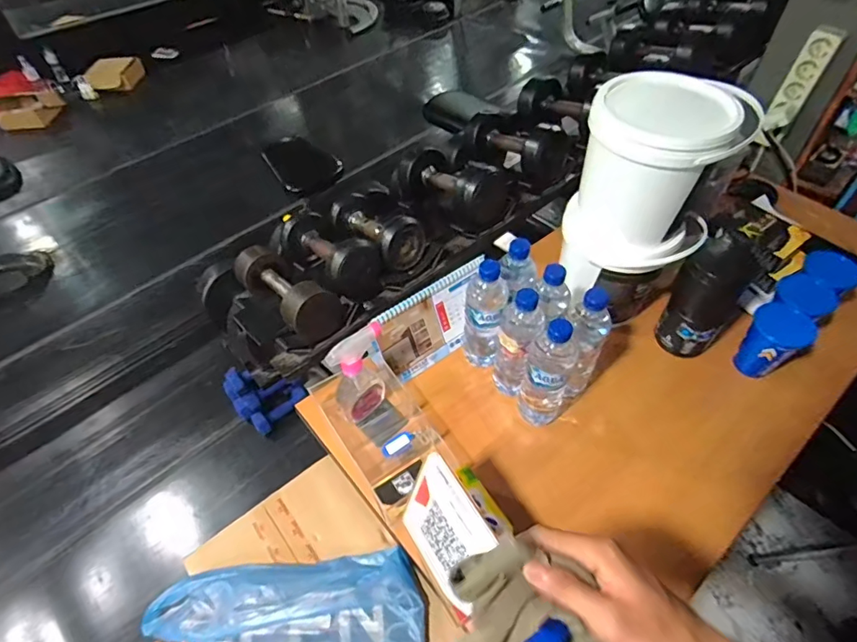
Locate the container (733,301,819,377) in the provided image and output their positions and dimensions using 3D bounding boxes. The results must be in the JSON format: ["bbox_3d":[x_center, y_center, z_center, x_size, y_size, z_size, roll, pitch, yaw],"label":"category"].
[{"bbox_3d":[0.593,0.037,0.845,0.095,0.102,0.085,-35,58,-23],"label":"container"}]

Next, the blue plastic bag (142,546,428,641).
[{"bbox_3d":[-0.193,0.410,0.657,0.367,0.063,0.166,-7,51,-3],"label":"blue plastic bag"}]

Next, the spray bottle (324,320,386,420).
[{"bbox_3d":[-0.109,0.087,0.773,0.047,0.200,0.085,33,60,26],"label":"spray bottle"}]

